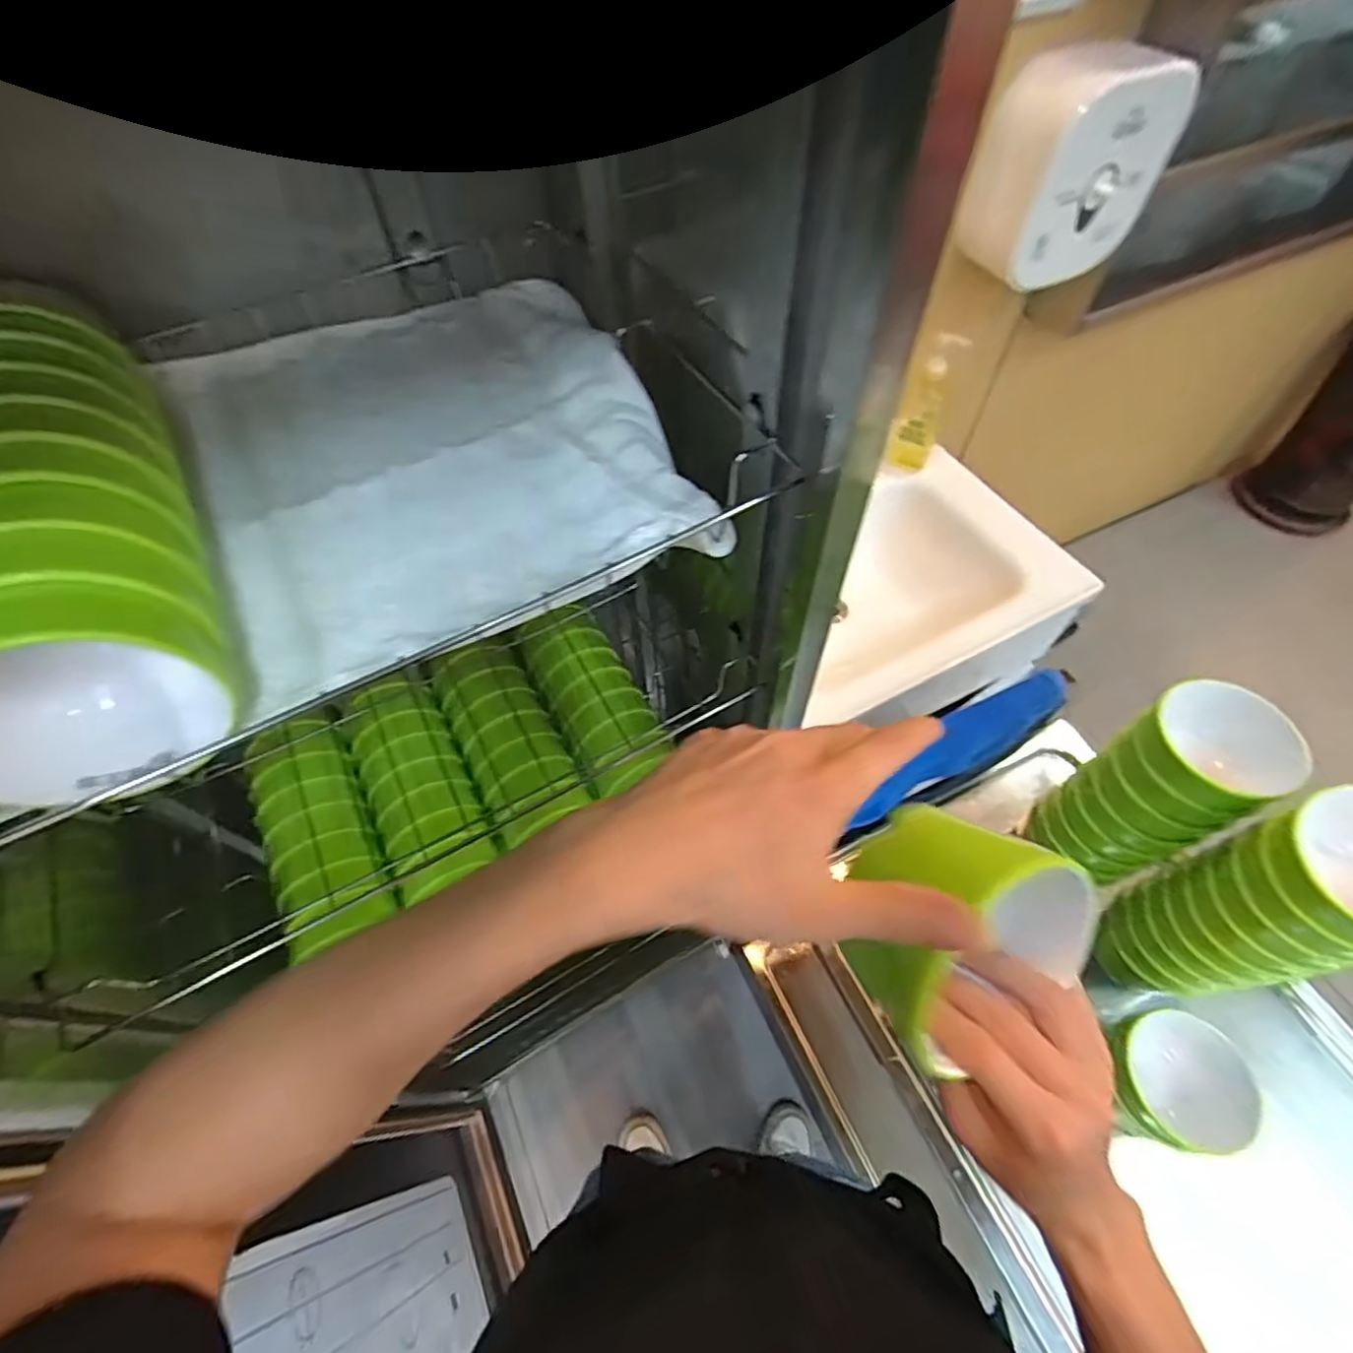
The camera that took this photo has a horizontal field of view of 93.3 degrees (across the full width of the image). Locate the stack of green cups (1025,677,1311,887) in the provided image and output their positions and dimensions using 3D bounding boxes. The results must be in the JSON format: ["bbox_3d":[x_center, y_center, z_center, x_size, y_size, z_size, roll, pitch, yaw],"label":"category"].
[{"bbox_3d":[0.435,0.105,0.589,0.085,0.219,0.097,-31,62,-17],"label":"stack of green cups"}]

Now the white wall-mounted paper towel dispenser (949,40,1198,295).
[{"bbox_3d":[0.493,-0.647,0.798,0.184,0.220,0.131,-22,60,-12],"label":"white wall-mounted paper towel dispenser"}]

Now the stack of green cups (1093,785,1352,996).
[{"bbox_3d":[0.469,0.193,0.526,0.091,0.272,0.102,-13,58,-7],"label":"stack of green cups"}]

